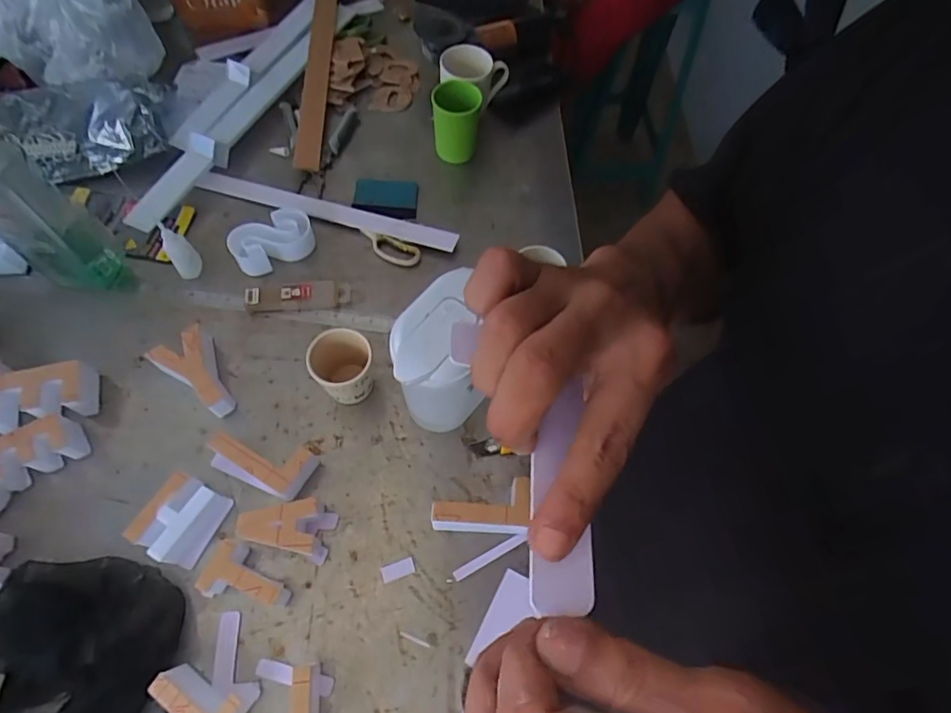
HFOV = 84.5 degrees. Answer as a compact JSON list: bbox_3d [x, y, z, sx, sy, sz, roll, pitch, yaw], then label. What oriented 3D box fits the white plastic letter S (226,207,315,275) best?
[{"bbox_3d":[-0.286,-0.165,0.745,0.118,0.041,0.064,-34,71,-17],"label":"white plastic letter S"}]

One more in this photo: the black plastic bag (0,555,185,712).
[{"bbox_3d":[-0.407,0.309,0.521,0.184,0.039,0.200,-2,65,-3],"label":"black plastic bag"}]

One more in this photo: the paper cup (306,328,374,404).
[{"bbox_3d":[-0.160,0.017,0.647,0.070,0.087,0.071,1,65,-2],"label":"paper cup"}]

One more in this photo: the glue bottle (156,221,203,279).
[{"bbox_3d":[-0.403,-0.143,0.712,0.033,0.084,0.028,-36,71,-17],"label":"glue bottle"}]

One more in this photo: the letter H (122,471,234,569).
[{"bbox_3d":[-0.326,0.180,0.582,0.066,0.046,0.084,22,66,8],"label":"letter H"}]

